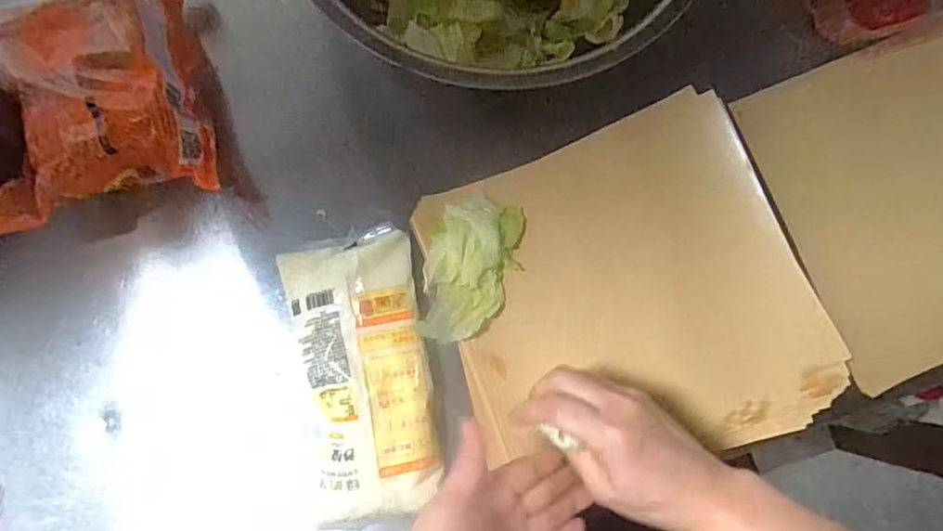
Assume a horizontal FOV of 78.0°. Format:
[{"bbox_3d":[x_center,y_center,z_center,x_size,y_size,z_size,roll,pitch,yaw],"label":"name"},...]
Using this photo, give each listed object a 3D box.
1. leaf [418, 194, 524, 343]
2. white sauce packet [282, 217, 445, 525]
[{"bbox_3d":[-0.001,0.003,0.540,0.079,0.021,0.133,11,82,0],"label":"leaf"},{"bbox_3d":[-0.096,0.095,0.519,0.114,0.031,0.250,-11,83,-3],"label":"white sauce packet"}]

